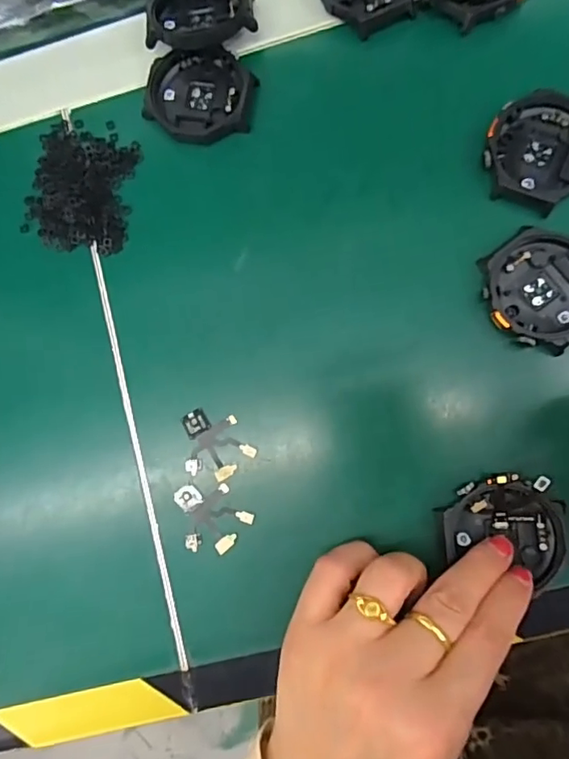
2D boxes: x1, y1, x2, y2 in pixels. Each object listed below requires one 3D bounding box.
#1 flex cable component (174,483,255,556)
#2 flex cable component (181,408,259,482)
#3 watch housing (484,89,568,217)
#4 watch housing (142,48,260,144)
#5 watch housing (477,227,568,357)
[{"bbox_3d":[-0.033,0.064,0.250,0.036,0.004,0.030,-4,83,7],"label":"flex cable component"},{"bbox_3d":[-0.034,0.030,0.254,0.031,0.004,0.034,-32,81,3],"label":"flex cable component"},{"bbox_3d":[0.117,-0.104,0.248,0.048,0.011,0.054,29,88,9],"label":"watch housing"},{"bbox_3d":[-0.042,-0.141,0.269,0.051,0.007,0.046,12,85,8],"label":"watch housing"},{"bbox_3d":[0.114,-0.040,0.239,0.048,0.008,0.052,-1,84,7],"label":"watch housing"}]

